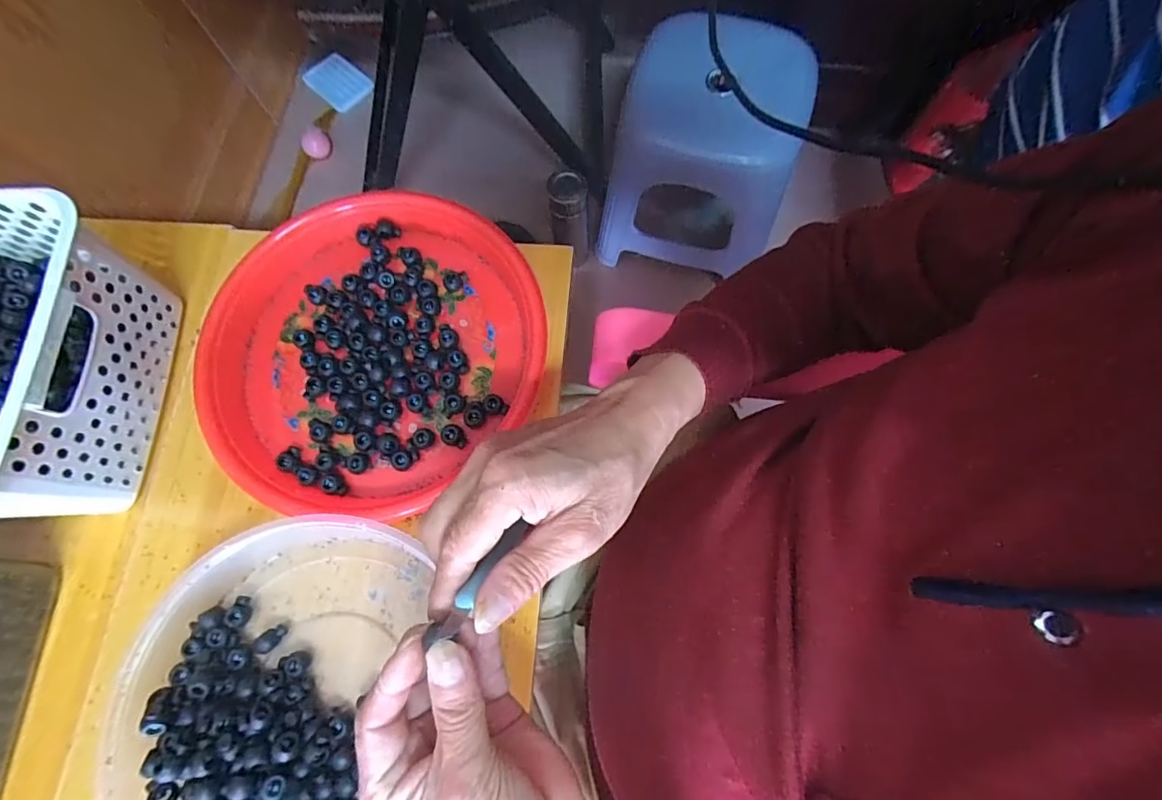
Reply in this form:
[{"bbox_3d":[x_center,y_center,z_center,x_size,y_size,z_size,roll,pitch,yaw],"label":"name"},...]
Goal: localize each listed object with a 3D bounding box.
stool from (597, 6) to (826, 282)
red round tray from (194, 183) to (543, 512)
[{"bbox_3d":[0.195,-0.397,0.821,0.284,0.281,0.243,10,75,4],"label":"stool"},{"bbox_3d":[-0.154,-0.039,0.387,0.242,0.037,0.237,0,74,1],"label":"red round tray"}]

